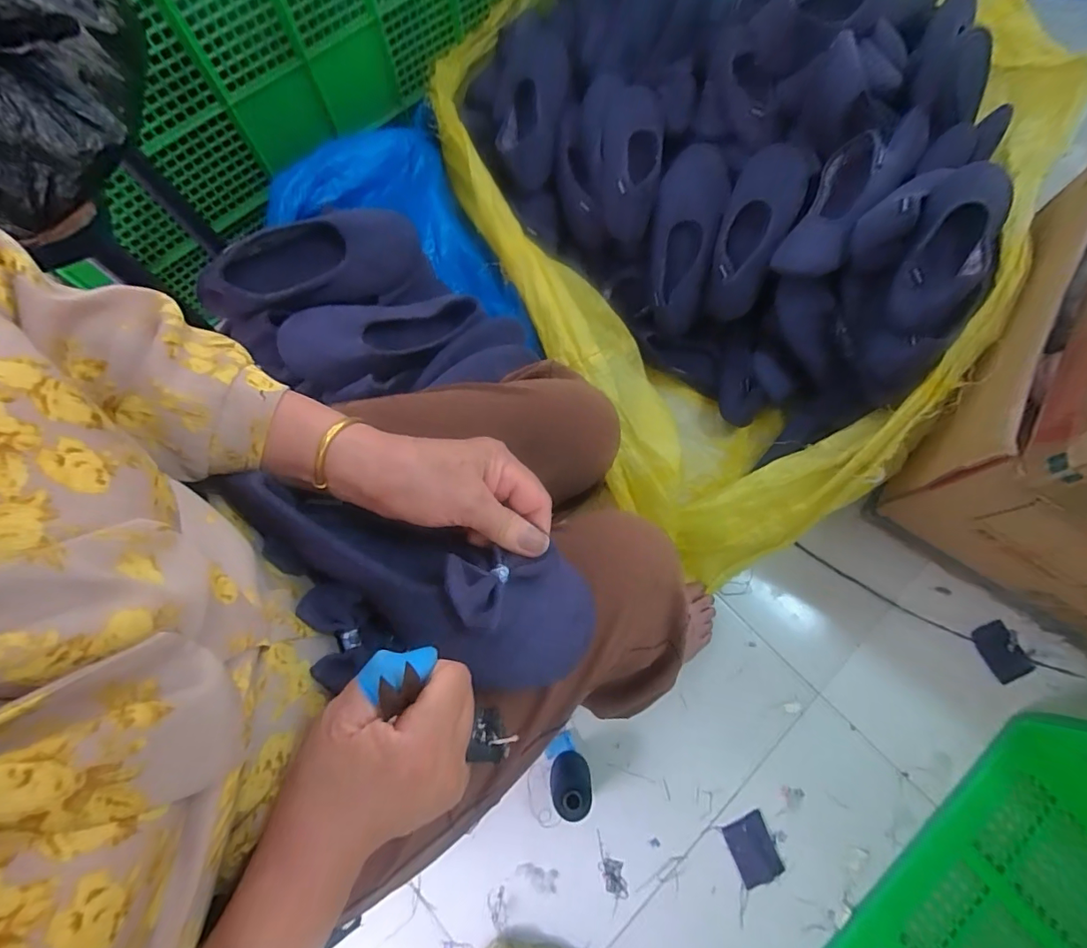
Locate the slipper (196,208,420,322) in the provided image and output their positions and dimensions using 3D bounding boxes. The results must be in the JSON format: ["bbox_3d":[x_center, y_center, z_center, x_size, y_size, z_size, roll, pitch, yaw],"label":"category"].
[{"bbox_3d":[-0.272,-0.247,0.585,0.247,0.069,0.100,-26,73,-21],"label":"slipper"}]

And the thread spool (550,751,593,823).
[{"bbox_3d":[0.036,0.419,0.666,0.053,0.108,0.057,-1,73,2],"label":"thread spool"}]

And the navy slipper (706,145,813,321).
[{"bbox_3d":[0.331,-0.381,0.775,0.103,0.067,0.262,20,106,8],"label":"navy slipper"}]

